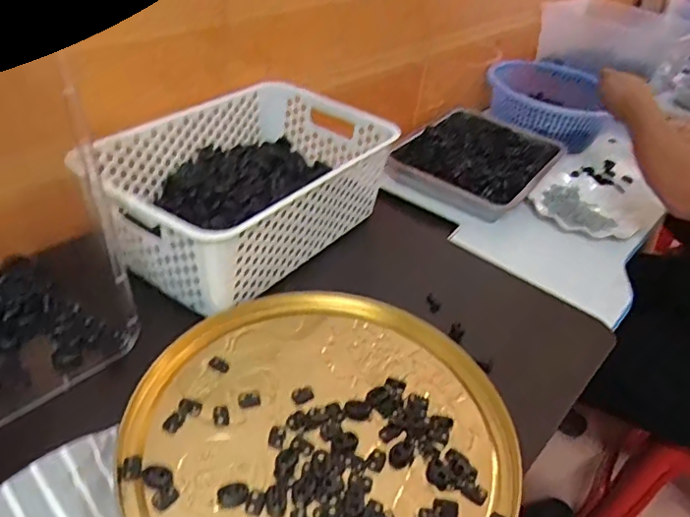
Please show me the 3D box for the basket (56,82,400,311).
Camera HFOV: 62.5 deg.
[{"bbox_3d":[-0.109,-0.082,0.625,0.206,0.097,0.309,29,42,25],"label":"basket"}]

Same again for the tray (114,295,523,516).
[{"bbox_3d":[-0.018,0.130,0.448,0.288,0.014,0.271,5,38,-4],"label":"tray"}]

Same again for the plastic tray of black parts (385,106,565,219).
[{"bbox_3d":[0.246,-0.188,1.029,0.232,0.046,0.325,30,43,26],"label":"plastic tray of black parts"}]

